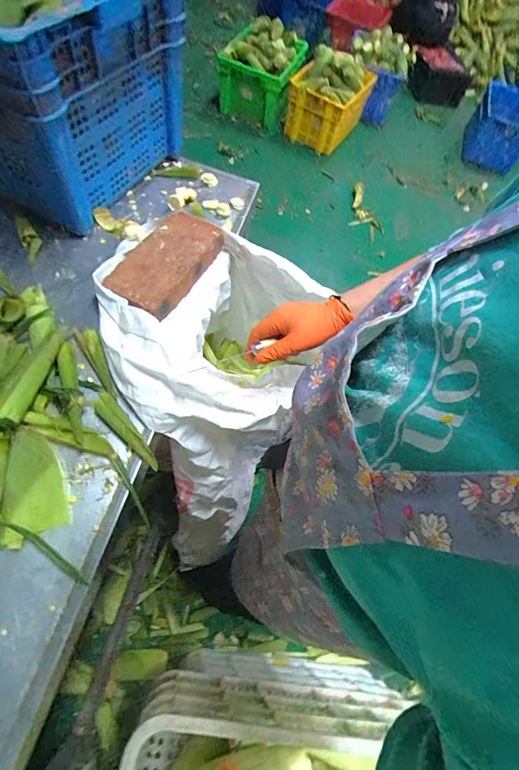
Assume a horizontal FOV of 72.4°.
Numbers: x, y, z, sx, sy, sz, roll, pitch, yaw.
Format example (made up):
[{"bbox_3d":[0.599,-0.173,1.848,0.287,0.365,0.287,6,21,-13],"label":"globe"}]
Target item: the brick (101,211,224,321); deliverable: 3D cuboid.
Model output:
[{"bbox_3d":[-0.165,-0.221,0.646,0.118,0.051,0.238,23,59,11],"label":"brick"}]

